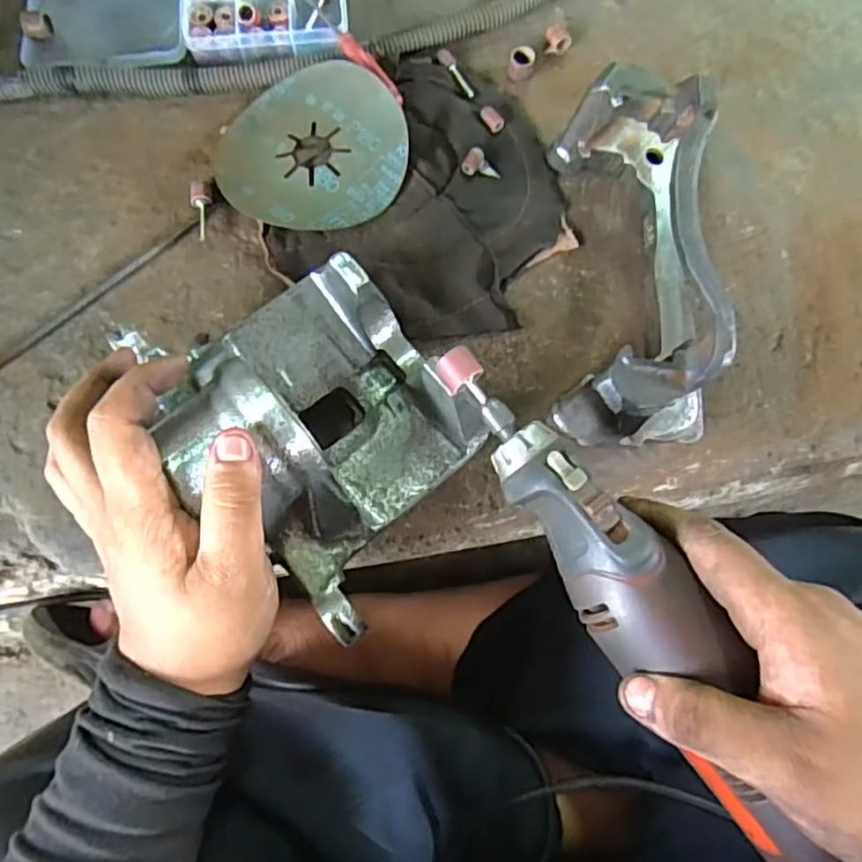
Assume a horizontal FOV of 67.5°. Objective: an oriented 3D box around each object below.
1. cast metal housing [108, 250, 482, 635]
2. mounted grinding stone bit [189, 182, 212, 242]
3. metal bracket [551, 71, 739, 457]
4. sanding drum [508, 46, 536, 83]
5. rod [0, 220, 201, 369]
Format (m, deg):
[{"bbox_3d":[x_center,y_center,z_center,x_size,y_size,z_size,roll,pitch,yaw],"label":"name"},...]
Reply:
[{"bbox_3d":[-0.044,-0.005,0.291,0.119,0.072,0.143,-41,79,-11],"label":"cast metal housing"},{"bbox_3d":[-0.129,-0.124,0.364,0.011,0.010,0.035,-4,75,-2],"label":"mounted grinding stone bit"},{"bbox_3d":[0.106,-0.086,0.319,0.079,0.077,0.186,3,75,0],"label":"metal bracket"},{"bbox_3d":[0.055,-0.221,0.389,0.015,0.011,0.017,11,75,3],"label":"sanding drum"},{"bbox_3d":[-0.194,-0.066,0.350,0.161,0.005,0.008,-40,79,-10],"label":"rod"}]

